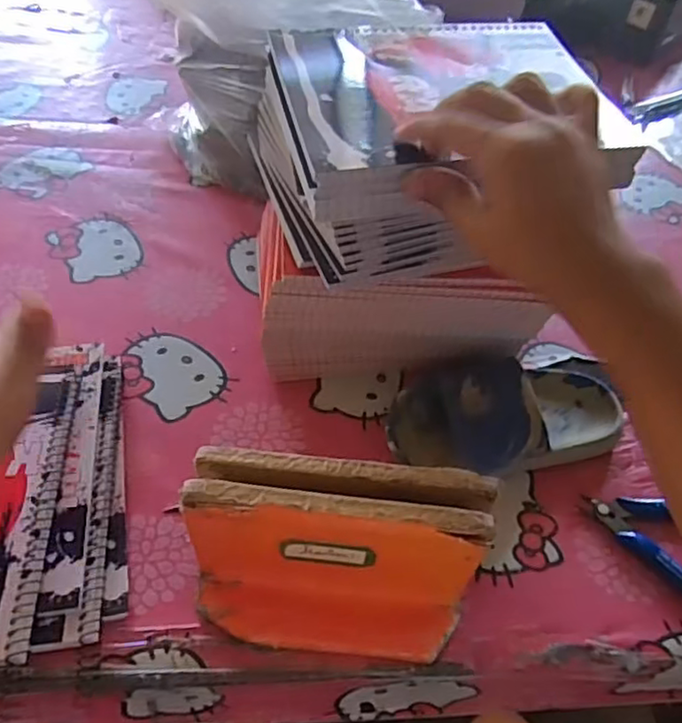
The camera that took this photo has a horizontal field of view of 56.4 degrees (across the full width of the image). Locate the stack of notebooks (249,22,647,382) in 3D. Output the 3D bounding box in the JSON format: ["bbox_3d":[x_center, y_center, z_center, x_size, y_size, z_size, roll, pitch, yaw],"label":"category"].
[{"bbox_3d":[0.050,-0.099,0.454,0.208,0.205,0.148,-6,53,-10],"label":"stack of notebooks"}]

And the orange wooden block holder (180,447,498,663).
[{"bbox_3d":[-0.005,0.111,0.352,0.164,0.110,0.074,6,52,-1],"label":"orange wooden block holder"}]

